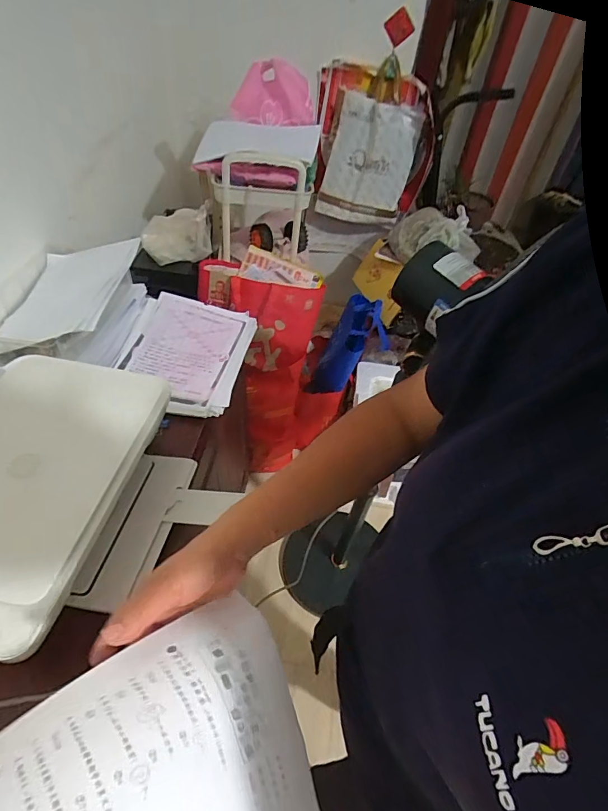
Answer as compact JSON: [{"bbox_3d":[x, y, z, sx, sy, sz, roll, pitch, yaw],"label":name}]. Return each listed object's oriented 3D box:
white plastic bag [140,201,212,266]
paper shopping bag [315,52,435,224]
[{"bbox_3d":[-0.345,-0.464,1.189,0.186,0.123,0.105,-9,50,-14],"label":"white plastic bag"},{"bbox_3d":[0.246,-0.847,1.451,0.355,0.452,0.076,2,37,2],"label":"paper shopping bag"}]

